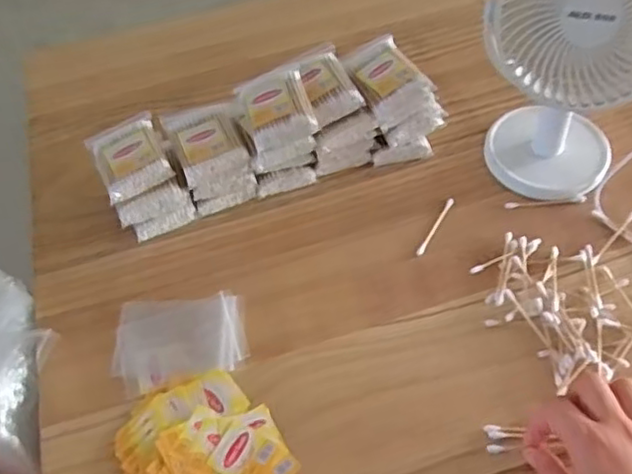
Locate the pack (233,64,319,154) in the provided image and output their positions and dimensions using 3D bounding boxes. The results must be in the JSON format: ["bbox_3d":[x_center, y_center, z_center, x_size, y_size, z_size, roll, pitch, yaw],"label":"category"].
[{"bbox_3d":[-0.036,-0.120,0.597,0.059,0.020,0.094,-16,54,-8],"label":"pack"}]

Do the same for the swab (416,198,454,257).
[{"bbox_3d":[0.110,-0.011,0.599,0.007,0.004,0.072,25,61,20],"label":"swab"}]

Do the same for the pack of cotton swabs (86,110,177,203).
[{"bbox_3d":[-0.171,-0.077,0.598,0.062,0.017,0.088,-22,55,-12],"label":"pack of cotton swabs"}]

